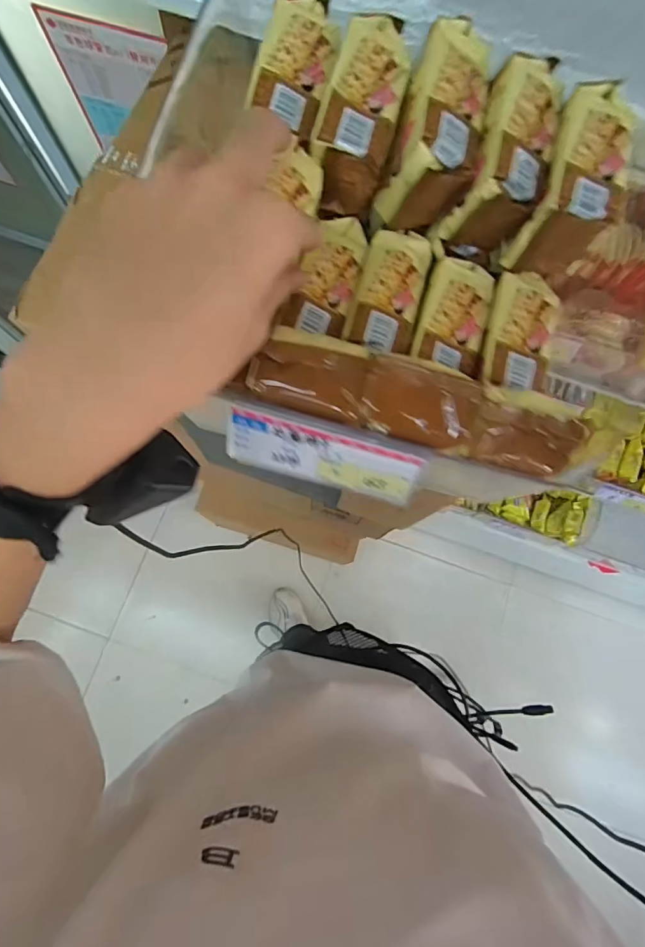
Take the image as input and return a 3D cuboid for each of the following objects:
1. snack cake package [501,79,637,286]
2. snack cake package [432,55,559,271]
[{"bbox_3d":[0.153,-0.174,0.286,0.044,0.056,0.090,21,77,4],"label":"snack cake package"},{"bbox_3d":[0.112,-0.190,0.293,0.047,0.075,0.088,20,77,3],"label":"snack cake package"}]

